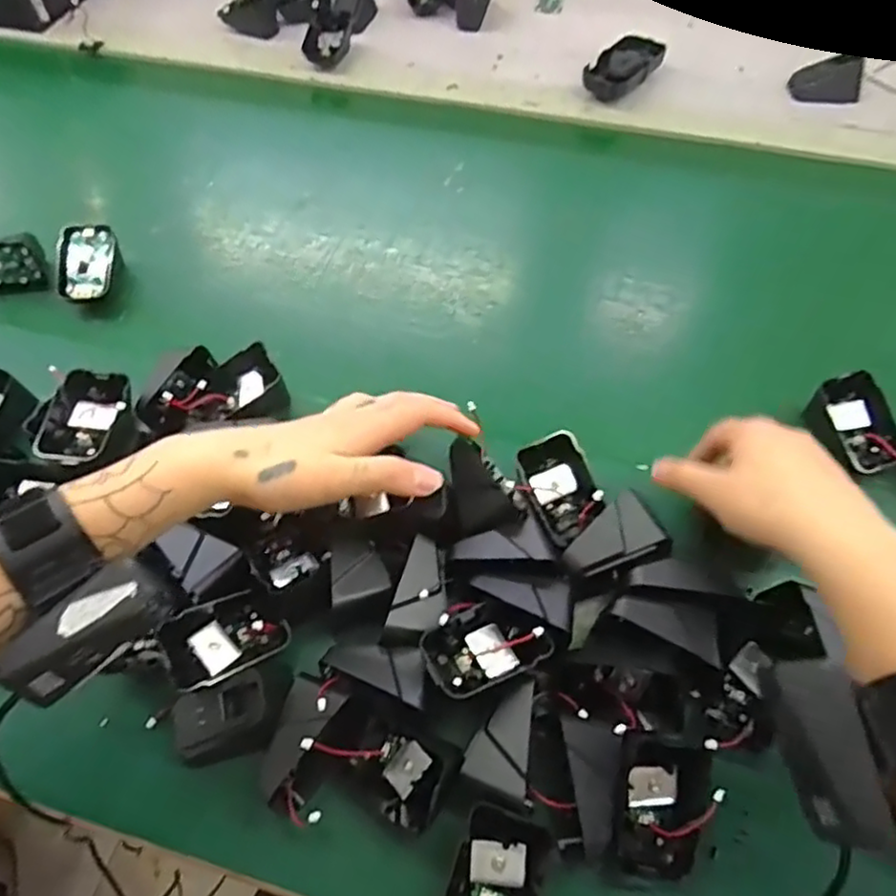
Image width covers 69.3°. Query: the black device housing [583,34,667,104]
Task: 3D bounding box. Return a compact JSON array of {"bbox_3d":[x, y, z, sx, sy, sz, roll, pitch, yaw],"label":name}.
[{"bbox_3d":[0.190,-0.405,0.693,0.058,0.027,0.115,32,64,18],"label":"black device housing"}]

